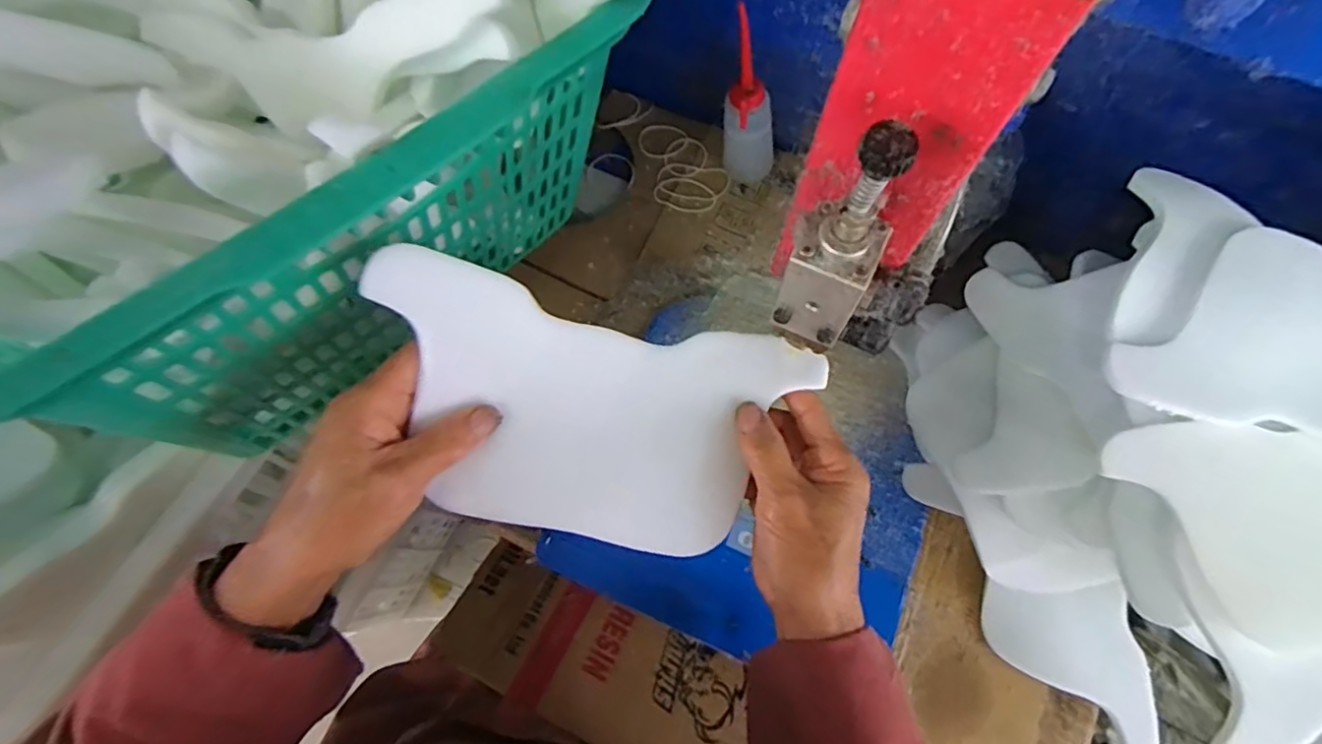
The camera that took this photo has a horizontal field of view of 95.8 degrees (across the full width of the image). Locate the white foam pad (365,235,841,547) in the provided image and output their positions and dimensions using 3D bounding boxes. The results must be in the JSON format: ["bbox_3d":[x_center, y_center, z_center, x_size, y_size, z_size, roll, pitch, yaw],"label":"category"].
[{"bbox_3d":[-0.035,0.028,0.328,0.233,0.036,0.132,12,96,-16],"label":"white foam pad"}]

